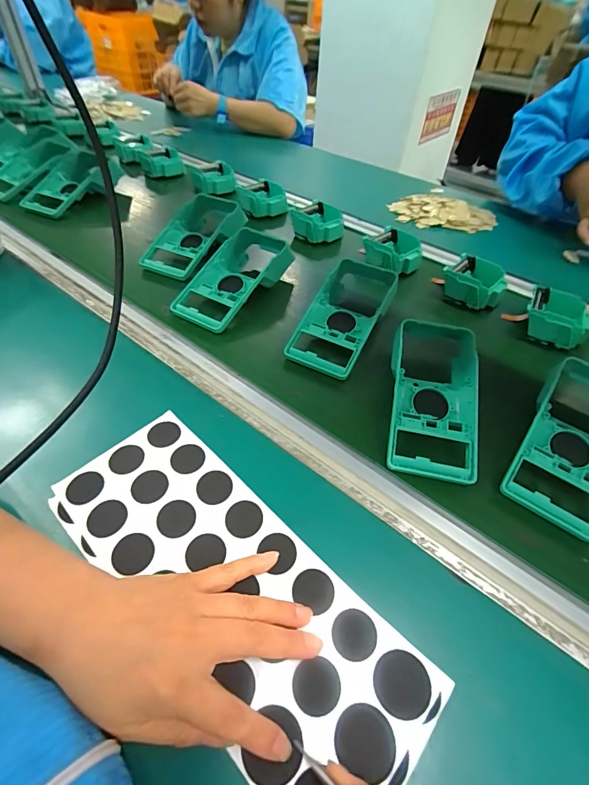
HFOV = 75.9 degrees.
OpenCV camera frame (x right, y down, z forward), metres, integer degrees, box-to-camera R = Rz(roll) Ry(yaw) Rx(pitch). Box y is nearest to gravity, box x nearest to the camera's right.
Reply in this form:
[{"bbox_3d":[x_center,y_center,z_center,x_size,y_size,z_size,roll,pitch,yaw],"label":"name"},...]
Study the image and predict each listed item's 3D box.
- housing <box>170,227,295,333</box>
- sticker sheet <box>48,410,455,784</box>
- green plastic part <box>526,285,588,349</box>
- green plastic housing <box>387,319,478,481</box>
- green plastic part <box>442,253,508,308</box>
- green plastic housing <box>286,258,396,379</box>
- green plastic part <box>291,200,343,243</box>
[{"bbox_3d":[-0.073,-0.166,0.520,0.092,0.051,0.205,27,52,19],"label":"housing"},{"bbox_3d":[-0.051,0.133,0.274,0.303,0.008,0.120,34,54,24],"label":"sticker sheet"},{"bbox_3d":[0.343,-0.096,0.491,0.079,0.044,0.070,29,52,20],"label":"green plastic part"},{"bbox_3d":[0.142,-0.005,0.386,0.084,0.052,0.184,9,48,4],"label":"green plastic housing"},{"bbox_3d":[0.258,-0.156,0.543,0.082,0.037,0.083,33,54,23],"label":"green plastic part"},{"bbox_3d":[0.064,-0.100,0.471,0.088,0.049,0.185,23,51,16],"label":"green plastic housing"},{"bbox_3d":[0.039,-0.295,0.657,0.085,0.033,0.087,-16,51,-18],"label":"green plastic part"}]

